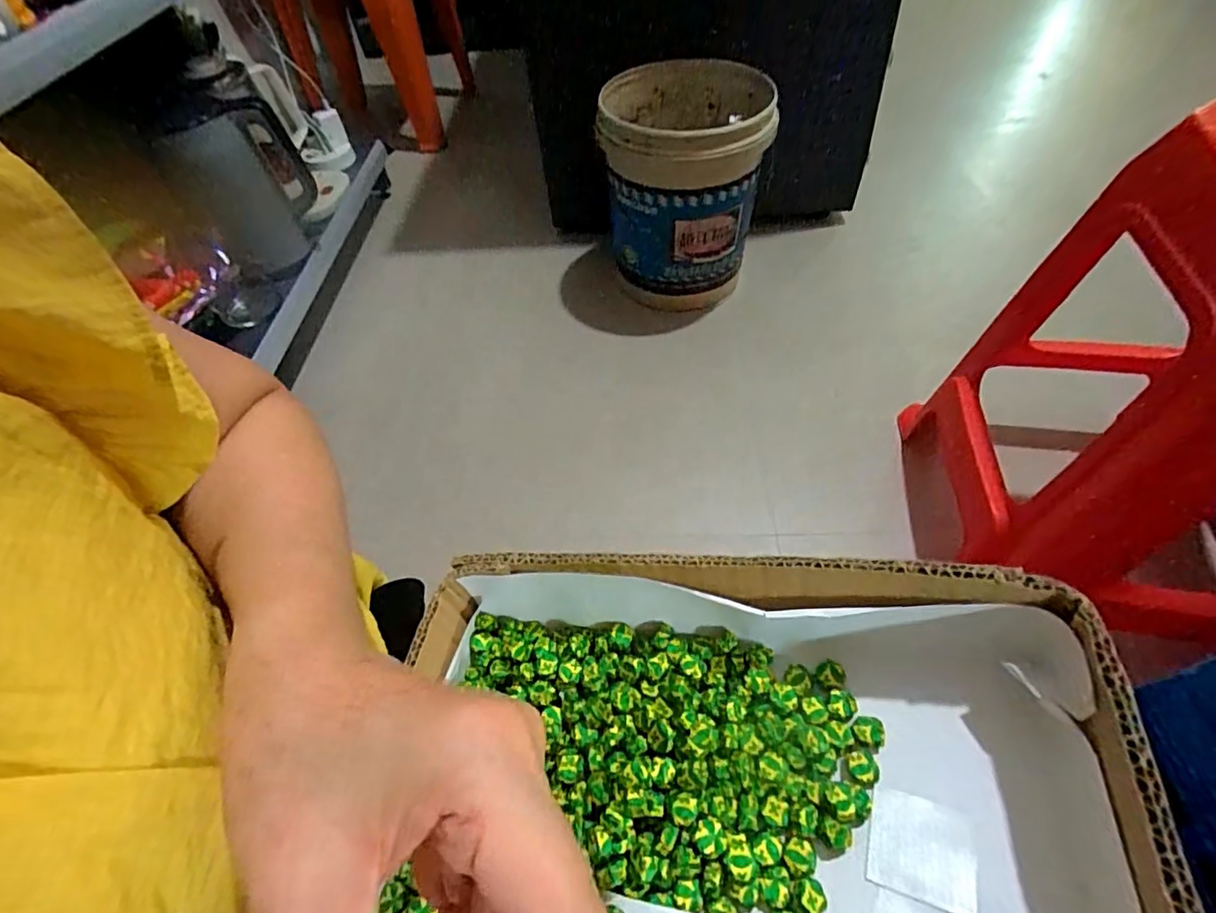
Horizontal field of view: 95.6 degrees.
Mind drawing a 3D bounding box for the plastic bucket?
[{"bbox_3d":[0.126,-0.443,0.936,0.239,0.337,0.239,3,54,7],"label":"plastic bucket"}]

